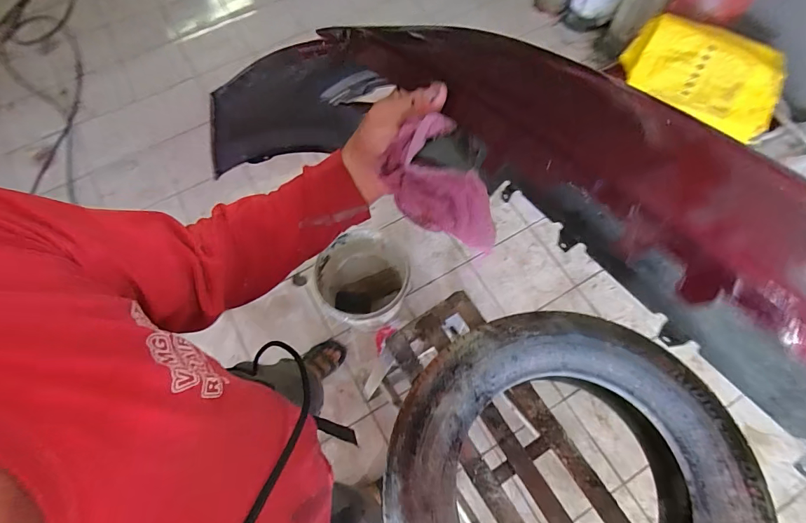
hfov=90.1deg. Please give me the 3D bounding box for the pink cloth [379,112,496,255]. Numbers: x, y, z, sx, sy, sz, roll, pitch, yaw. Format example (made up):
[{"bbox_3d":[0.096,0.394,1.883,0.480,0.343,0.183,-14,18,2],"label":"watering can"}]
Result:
[{"bbox_3d":[0.046,-0.056,0.403,0.080,0.215,0.045,-6,65,28],"label":"pink cloth"}]

